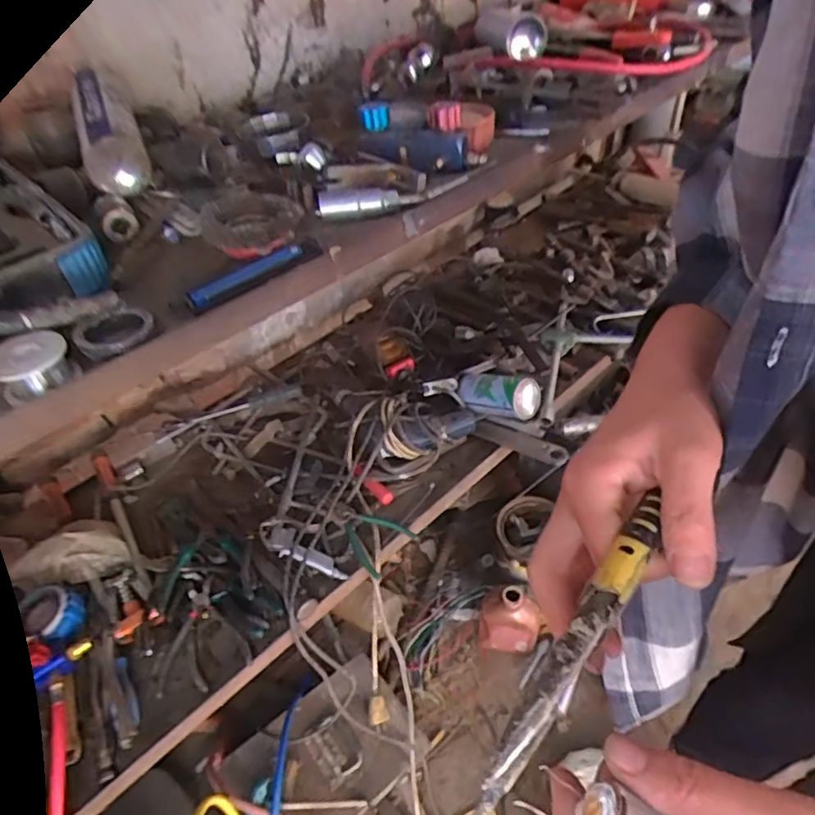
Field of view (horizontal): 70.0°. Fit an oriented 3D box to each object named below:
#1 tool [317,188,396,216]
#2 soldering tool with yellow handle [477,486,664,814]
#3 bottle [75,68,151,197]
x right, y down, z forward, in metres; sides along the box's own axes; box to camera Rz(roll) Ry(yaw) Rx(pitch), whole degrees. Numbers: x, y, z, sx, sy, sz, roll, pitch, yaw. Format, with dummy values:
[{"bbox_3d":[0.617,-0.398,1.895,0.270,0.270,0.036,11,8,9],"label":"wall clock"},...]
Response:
[{"bbox_3d":[-0.048,-0.200,0.561,0.076,0.020,0.018,-11,48,-3],"label":"tool"},{"bbox_3d":[0.068,0.085,0.224,0.017,0.013,0.149,28,46,28],"label":"soldering tool with yellow handle"},{"bbox_3d":[-0.324,-0.304,0.627,0.058,0.064,0.223,-21,49,-12],"label":"bottle"}]

